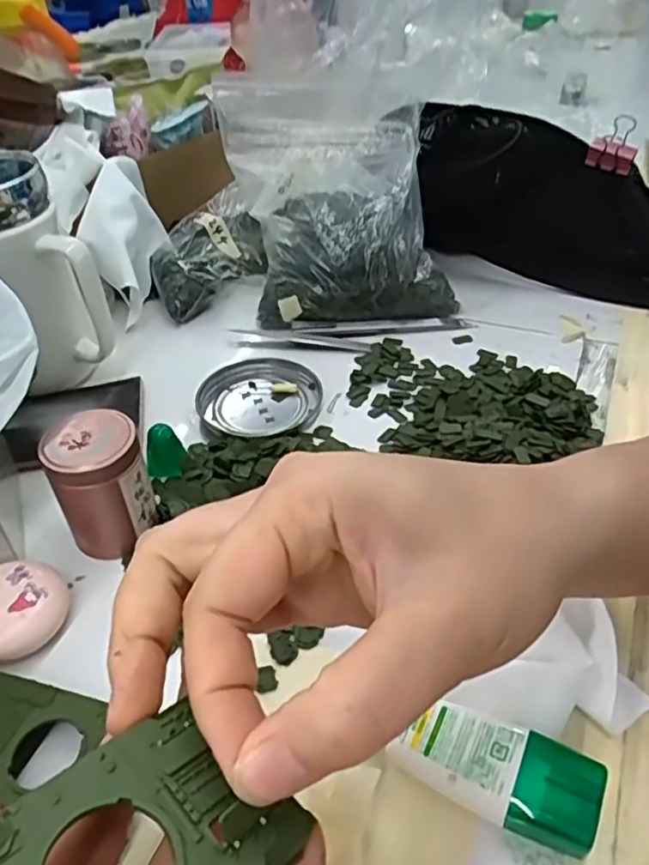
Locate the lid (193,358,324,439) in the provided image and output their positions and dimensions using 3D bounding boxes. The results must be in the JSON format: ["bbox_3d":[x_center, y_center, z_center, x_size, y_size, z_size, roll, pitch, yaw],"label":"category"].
[{"bbox_3d":[-0.041,-0.023,0.433,0.077,0.011,0.077,-1,42,1],"label":"lid"}]

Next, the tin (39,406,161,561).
[{"bbox_3d":[-0.111,0.026,0.334,0.043,0.062,0.044,-1,42,1],"label":"tin"}]

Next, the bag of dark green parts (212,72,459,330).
[{"bbox_3d":[0.008,-0.175,0.503,0.144,0.133,0.159,-11,43,-9],"label":"bag of dark green parts"}]

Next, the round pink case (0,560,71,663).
[{"bbox_3d":[-0.142,0.083,0.304,0.048,0.025,0.042,-29,48,-26],"label":"round pink case"}]

